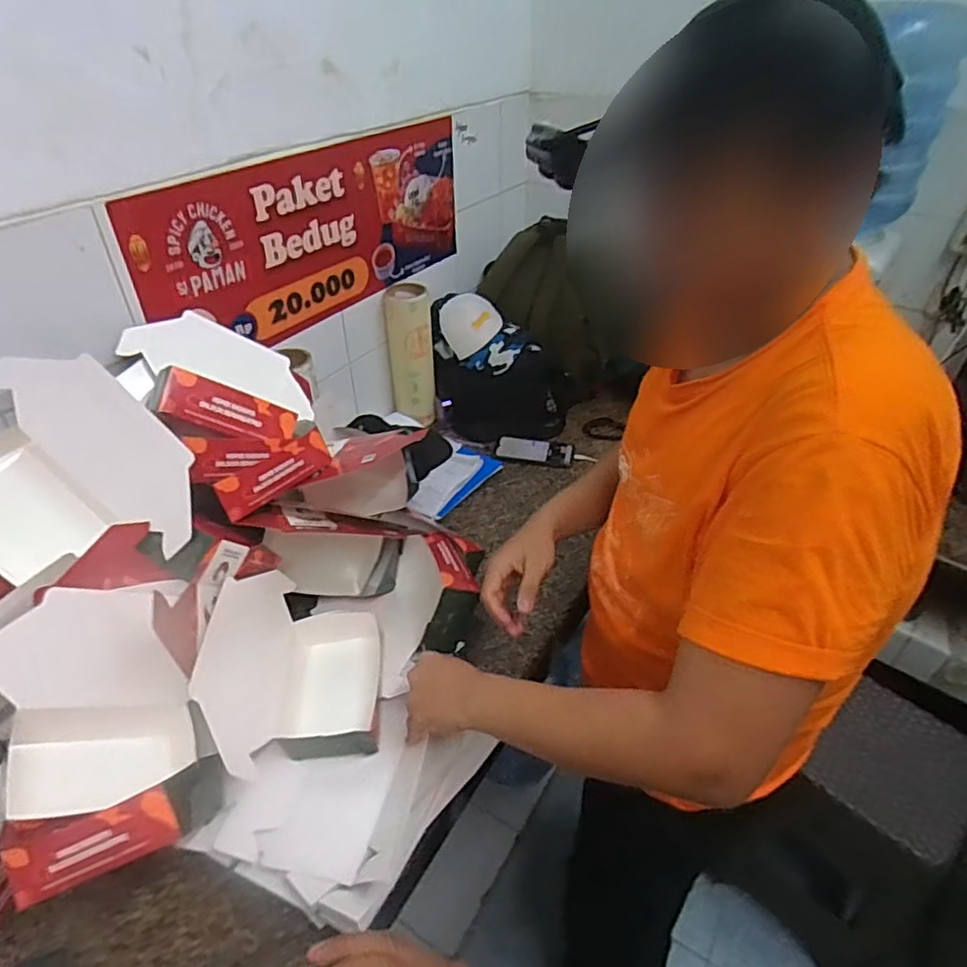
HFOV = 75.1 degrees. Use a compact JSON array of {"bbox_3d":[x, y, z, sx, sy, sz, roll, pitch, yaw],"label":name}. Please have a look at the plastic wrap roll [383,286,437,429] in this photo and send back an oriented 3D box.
[{"bbox_3d":[-0.161,-0.282,1.402,0.099,0.287,0.073,-5,38,-6],"label":"plastic wrap roll"}]

